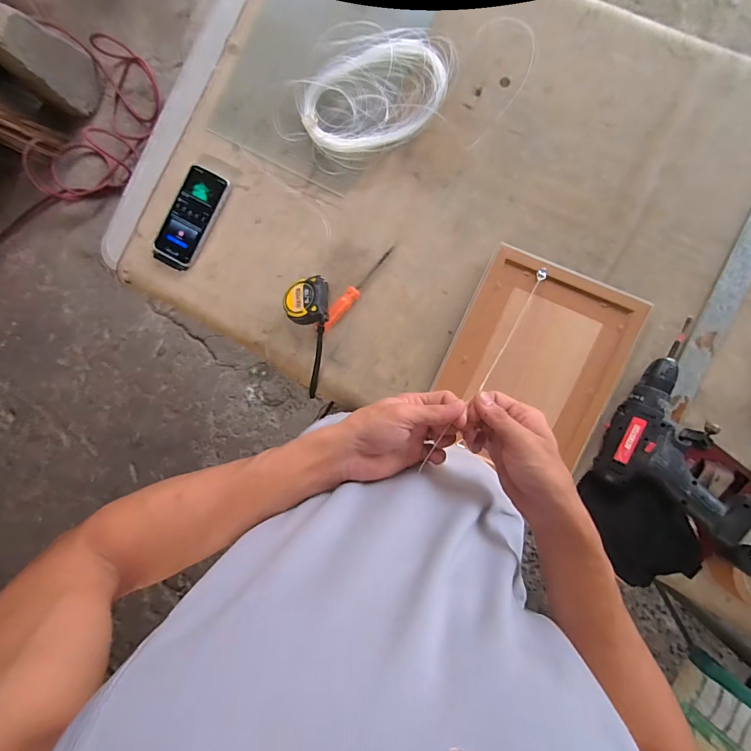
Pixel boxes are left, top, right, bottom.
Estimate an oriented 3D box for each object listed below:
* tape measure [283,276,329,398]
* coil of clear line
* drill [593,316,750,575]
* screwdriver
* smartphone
[{"bbox_3d":[-0.106,-0.057,0.605,0.065,0.051,0.191,0,103,8],"label":"tape measure"},{"bbox_3d":[0.006,-0.439,0.591,0.234,0.026,0.160,-33,85,7],"label":"coil of clear line"},{"bbox_3d":[0.431,0.083,0.476,0.198,0.102,0.235,35,94,7],"label":"drill"},{"bbox_3d":[-0.030,-0.135,0.597,0.021,0.021,0.167,41,95,7],"label":"screwdriver"},{"bbox_3d":[-0.308,-0.261,0.631,0.074,0.013,0.168,27,93,8],"label":"smartphone"}]

